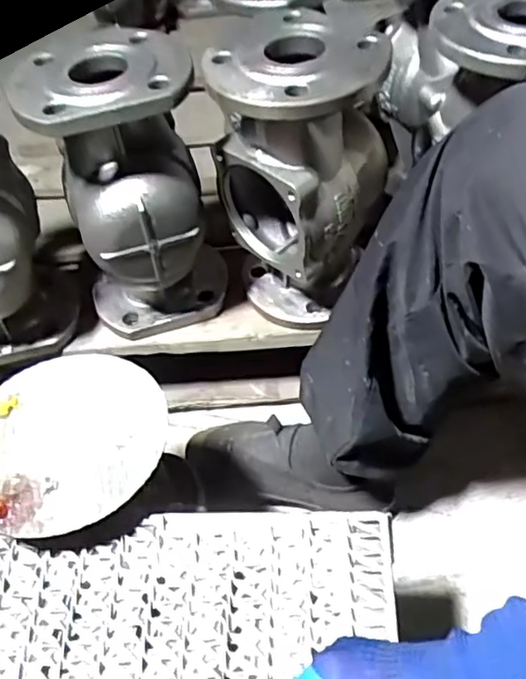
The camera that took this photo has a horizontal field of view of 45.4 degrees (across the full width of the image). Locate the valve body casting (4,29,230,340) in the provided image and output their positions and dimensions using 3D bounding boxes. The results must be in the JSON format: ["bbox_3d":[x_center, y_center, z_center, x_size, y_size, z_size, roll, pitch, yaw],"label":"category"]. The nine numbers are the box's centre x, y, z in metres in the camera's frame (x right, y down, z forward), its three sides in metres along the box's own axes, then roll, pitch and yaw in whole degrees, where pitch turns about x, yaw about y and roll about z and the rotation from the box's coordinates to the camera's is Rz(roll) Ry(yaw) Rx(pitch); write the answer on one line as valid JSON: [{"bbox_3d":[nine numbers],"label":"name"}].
[{"bbox_3d":[-0.126,-0.135,0.632,0.149,0.301,0.119,-14,49,-6],"label":"valve body casting"}]

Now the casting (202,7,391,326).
[{"bbox_3d":[0.043,-0.147,0.633,0.171,0.284,0.153,-4,48,3],"label":"casting"}]

